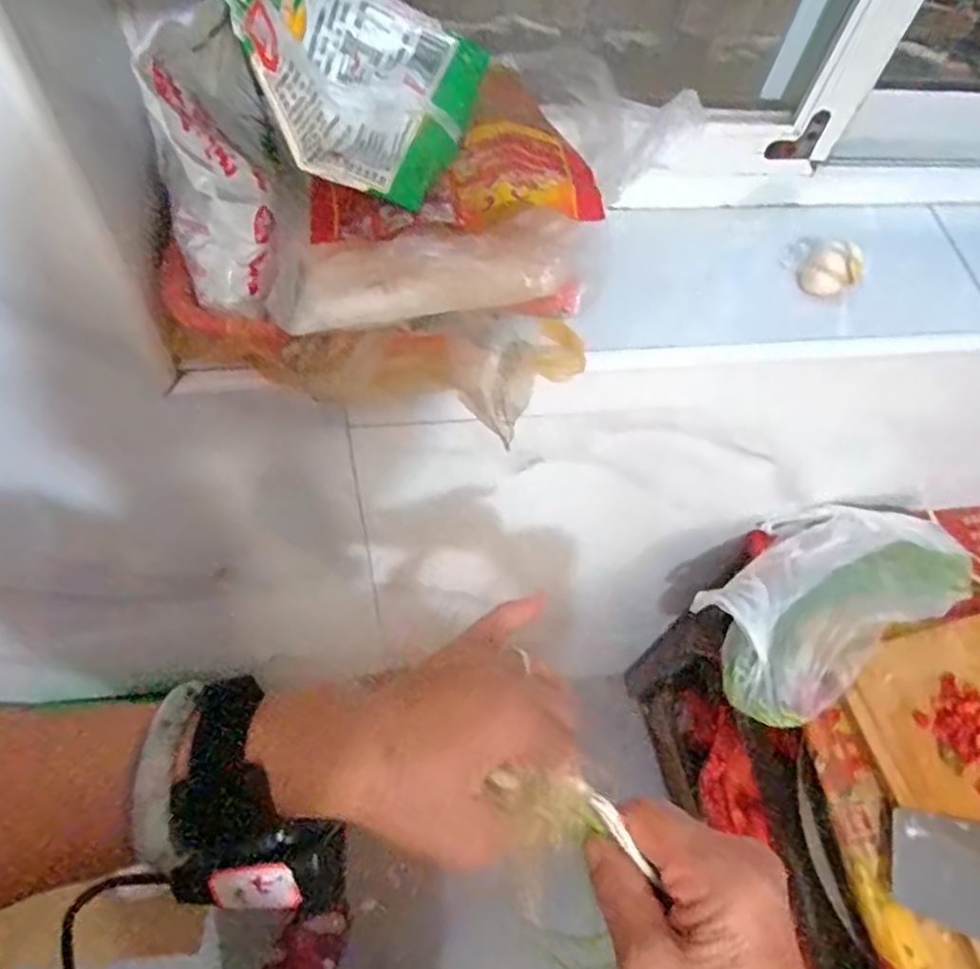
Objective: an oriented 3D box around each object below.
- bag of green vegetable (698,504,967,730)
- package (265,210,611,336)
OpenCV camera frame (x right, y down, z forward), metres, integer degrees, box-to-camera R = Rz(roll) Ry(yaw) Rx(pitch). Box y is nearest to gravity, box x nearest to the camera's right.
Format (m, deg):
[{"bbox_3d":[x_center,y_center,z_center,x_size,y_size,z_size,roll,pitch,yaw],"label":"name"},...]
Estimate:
[{"bbox_3d":[0.360,0.110,0.712,0.299,0.066,0.166,-28,64,-19],"label":"bag of green vegetable"},{"bbox_3d":[-0.029,-0.113,0.363,0.179,0.045,0.041,-2,58,-4],"label":"package"}]

